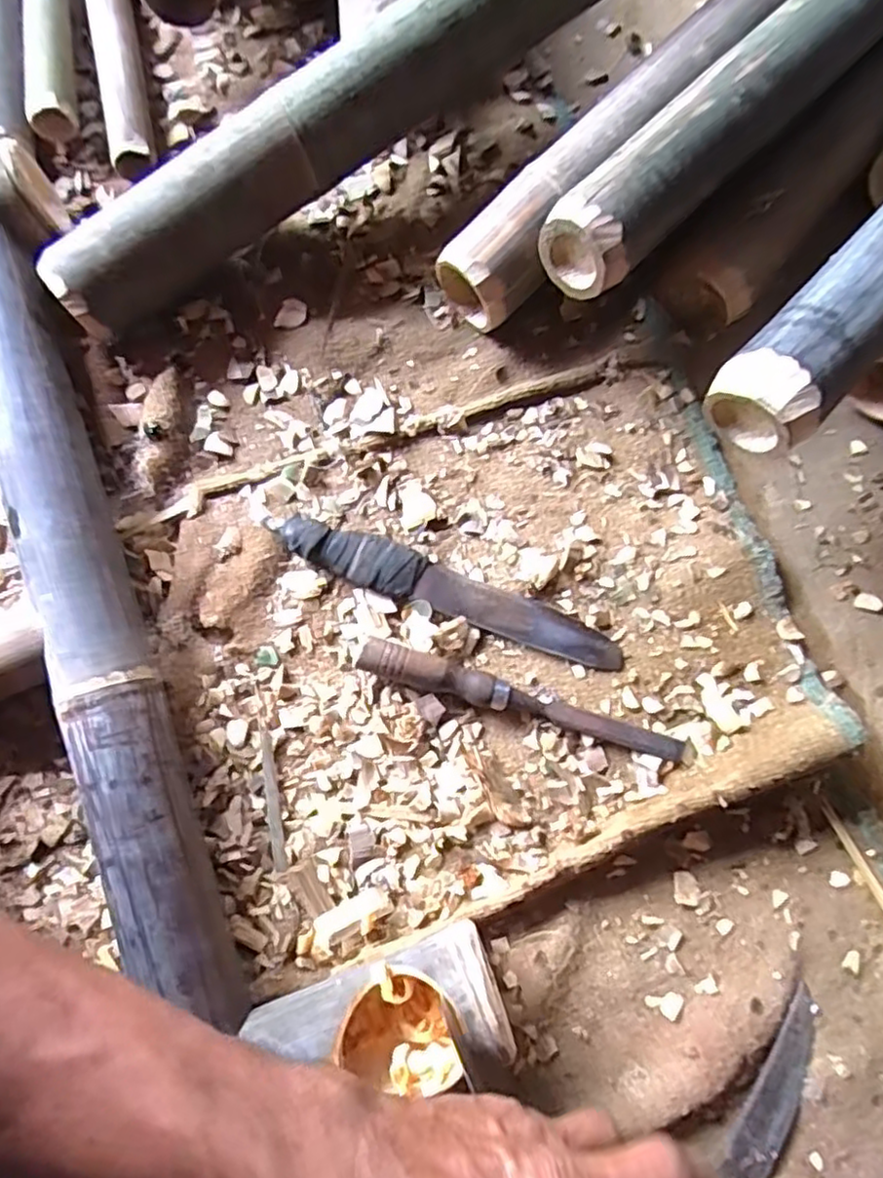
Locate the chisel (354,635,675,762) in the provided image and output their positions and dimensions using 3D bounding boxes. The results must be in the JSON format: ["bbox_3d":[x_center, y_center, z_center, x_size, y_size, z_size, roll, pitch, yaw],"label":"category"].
[{"bbox_3d":[0.057,0.079,0.467,0.232,0.028,0.023,16,80,4],"label":"chisel"}]

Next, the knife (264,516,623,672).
[{"bbox_3d":[0.004,0.001,0.484,0.264,0.022,0.036,21,80,5],"label":"knife"}]

